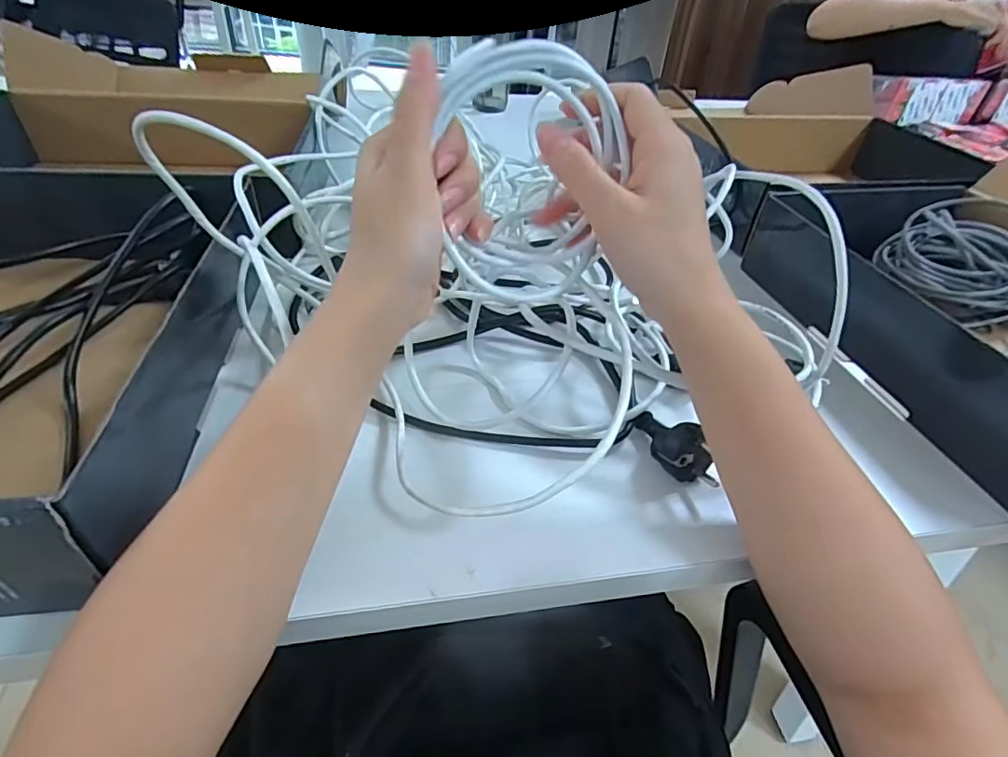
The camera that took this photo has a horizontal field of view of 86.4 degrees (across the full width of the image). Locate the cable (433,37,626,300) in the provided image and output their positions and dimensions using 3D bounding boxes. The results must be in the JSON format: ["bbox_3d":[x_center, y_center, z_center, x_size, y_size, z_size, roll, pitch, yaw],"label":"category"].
[{"bbox_3d":[0.011,-0.098,0.262,0.094,0.120,0.022,10,16,-26],"label":"cable"}]

